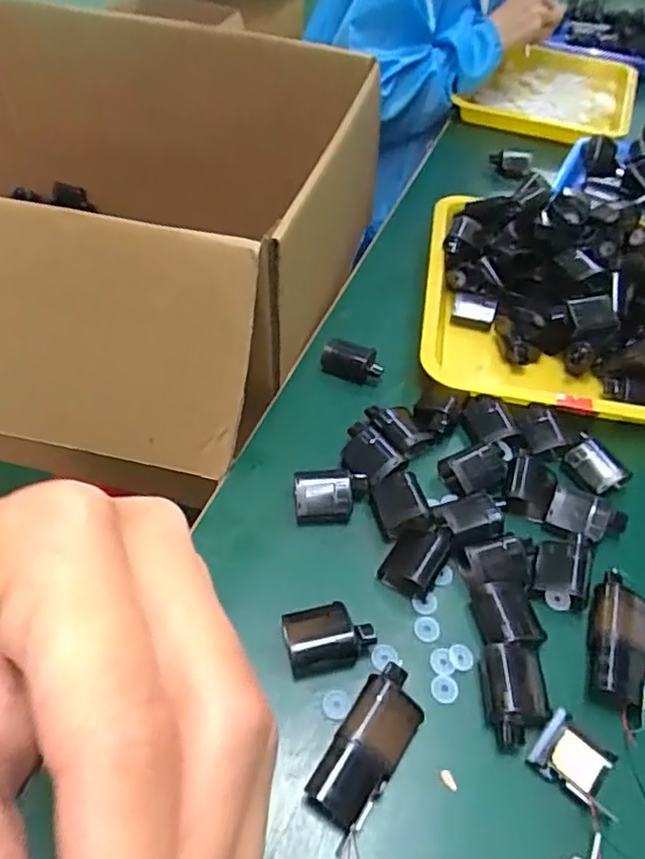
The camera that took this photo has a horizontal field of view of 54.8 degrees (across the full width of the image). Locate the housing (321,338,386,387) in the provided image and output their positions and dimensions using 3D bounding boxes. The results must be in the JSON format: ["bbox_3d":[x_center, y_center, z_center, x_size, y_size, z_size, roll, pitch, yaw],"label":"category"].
[{"bbox_3d":[0.028,-0.059,0.577,0.056,0.034,0.031,17,50,10],"label":"housing"}]

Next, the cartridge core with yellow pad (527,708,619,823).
[{"bbox_3d":[0.147,0.189,0.355,0.048,0.013,0.036,31,54,20],"label":"cartridge core with yellow pad"}]

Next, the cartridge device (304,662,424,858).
[{"bbox_3d":[0.027,0.181,0.357,0.037,0.023,0.093,29,53,19],"label":"cartridge device"}]

